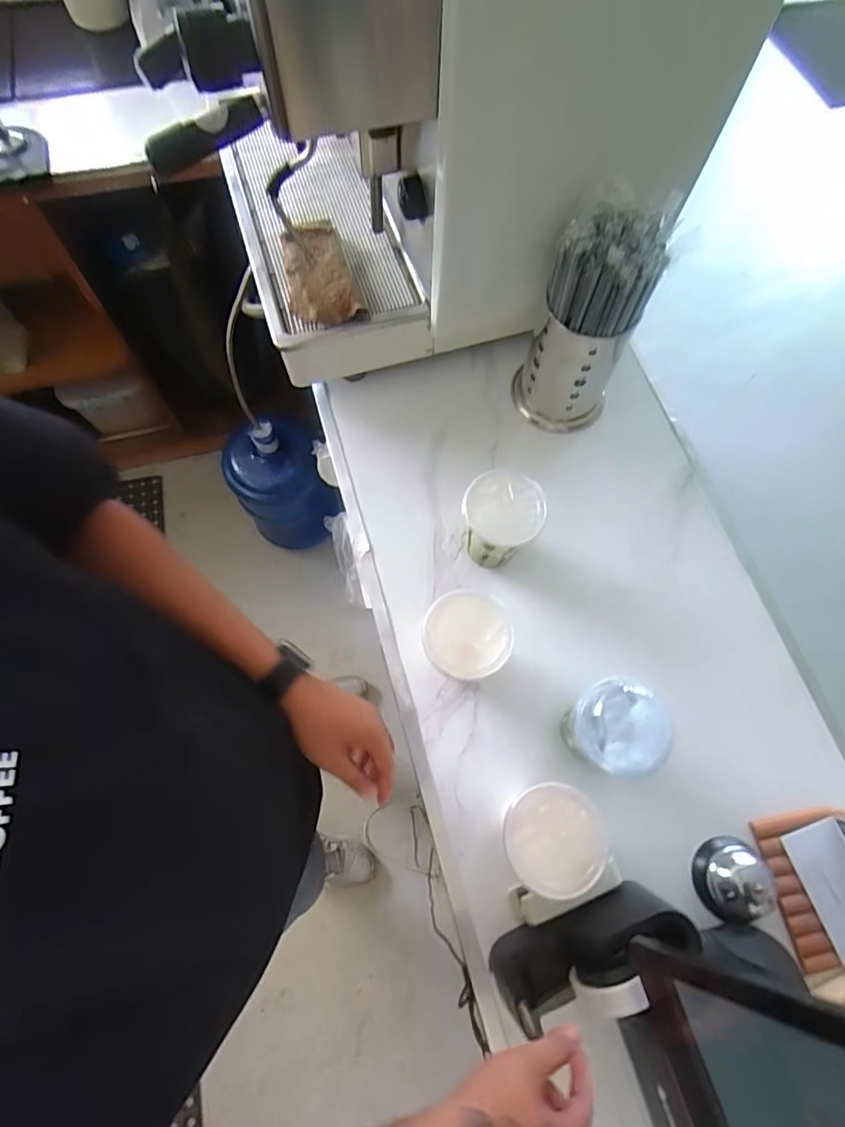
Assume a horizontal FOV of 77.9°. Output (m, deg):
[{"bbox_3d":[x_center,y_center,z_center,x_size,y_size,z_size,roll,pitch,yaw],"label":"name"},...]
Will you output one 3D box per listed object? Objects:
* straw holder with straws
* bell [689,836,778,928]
[{"bbox_3d":[0.203,-0.295,0.668,0.130,0.296,0.101,25,71,7],"label":"straw holder with straws"},{"bbox_3d":[0.340,0.342,0.567,0.076,0.052,0.070,1,70,-1],"label":"bell"}]

